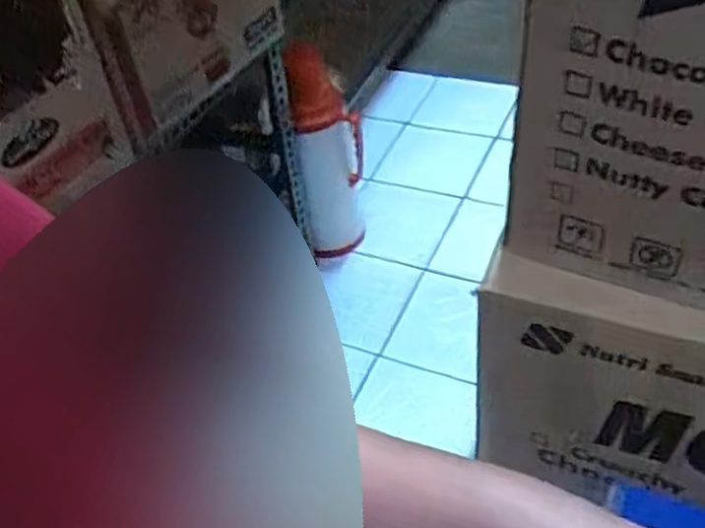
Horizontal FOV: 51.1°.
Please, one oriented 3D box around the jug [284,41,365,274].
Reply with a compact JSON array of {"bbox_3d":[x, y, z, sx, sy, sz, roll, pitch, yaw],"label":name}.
[{"bbox_3d":[-0.034,-0.162,1.230,0.104,0.388,0.100,-8,44,-1],"label":"jug"}]

